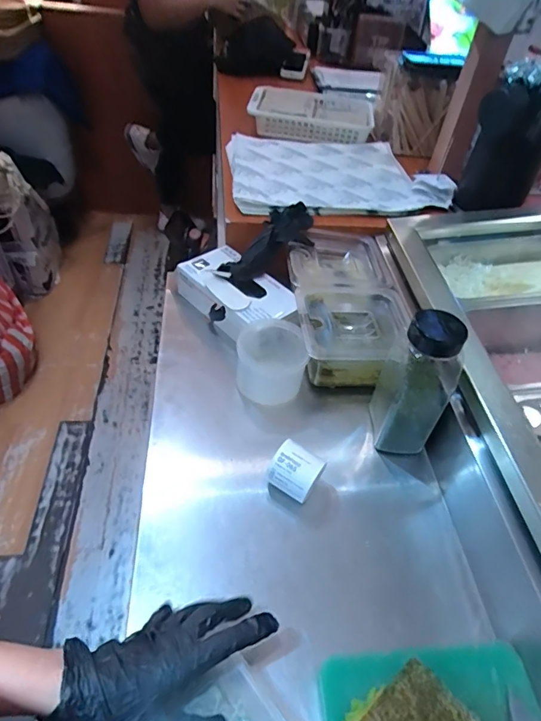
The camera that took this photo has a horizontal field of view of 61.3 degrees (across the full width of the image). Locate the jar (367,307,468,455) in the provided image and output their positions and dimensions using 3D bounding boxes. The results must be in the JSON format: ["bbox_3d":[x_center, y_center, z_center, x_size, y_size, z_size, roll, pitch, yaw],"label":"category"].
[{"bbox_3d":[0.191,0.028,0.604,0.072,0.203,0.095,8,46,1],"label":"jar"}]

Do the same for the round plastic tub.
[{"bbox_3d":[-0.001,-0.006,0.694,0.097,0.091,0.106,3,46,-4],"label":"round plastic tub"}]

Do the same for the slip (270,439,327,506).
[{"bbox_3d":[0.032,0.138,0.569,0.062,0.055,0.063,26,49,18],"label":"slip"}]

